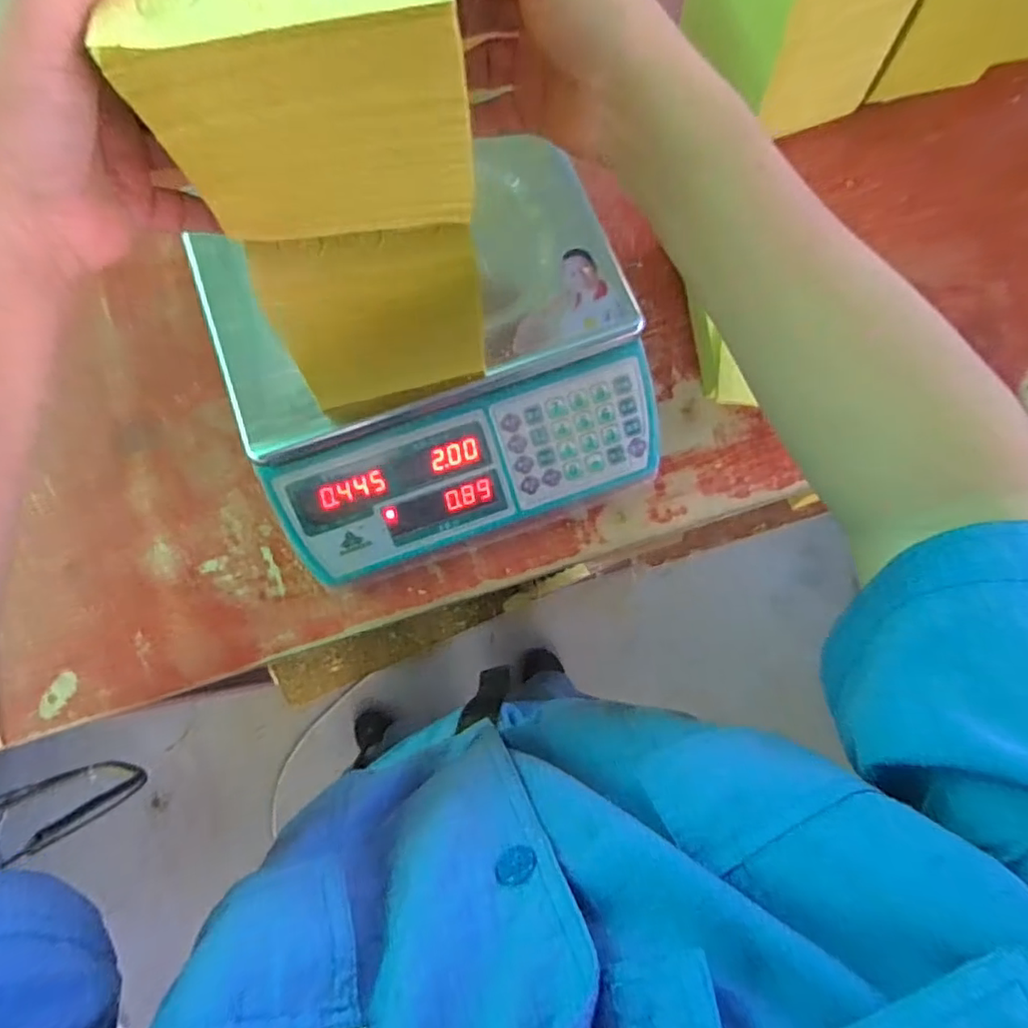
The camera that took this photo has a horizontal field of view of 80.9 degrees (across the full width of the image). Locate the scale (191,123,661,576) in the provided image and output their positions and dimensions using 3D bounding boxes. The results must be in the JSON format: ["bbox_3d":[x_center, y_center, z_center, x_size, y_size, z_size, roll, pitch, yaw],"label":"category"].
[{"bbox_3d":[-0.057,-0.115,0.454,0.292,0.095,0.253,-19,80,-4],"label":"scale"}]

